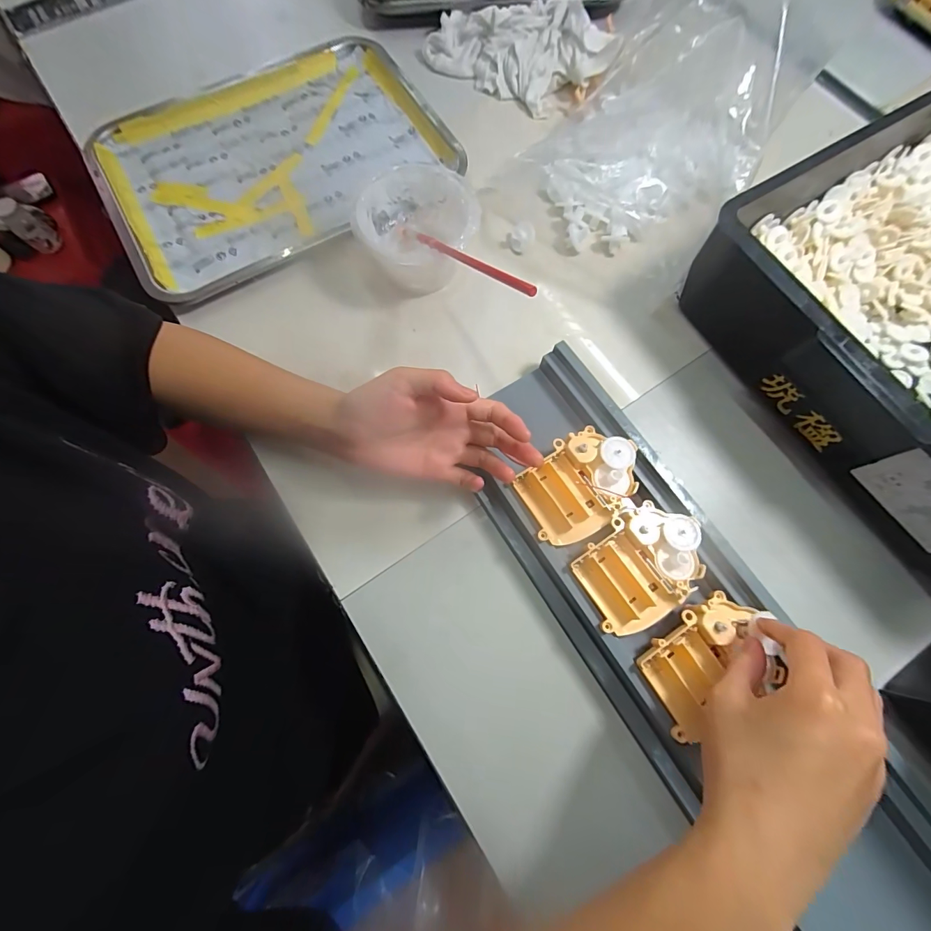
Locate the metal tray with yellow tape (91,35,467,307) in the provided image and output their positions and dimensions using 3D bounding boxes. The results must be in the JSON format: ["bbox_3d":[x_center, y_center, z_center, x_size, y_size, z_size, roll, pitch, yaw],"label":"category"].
[{"bbox_3d":[-0.212,-0.344,0.450,0.351,0.033,0.269,-34,77,-10],"label":"metal tray with yellow tape"}]

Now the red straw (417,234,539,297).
[{"bbox_3d":[-0.003,-0.162,0.320,0.004,0.007,0.201,-30,44,-7],"label":"red straw"}]

